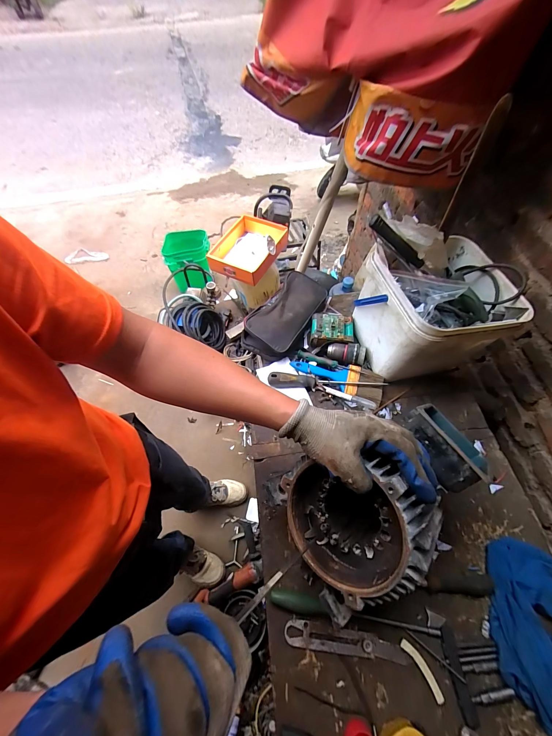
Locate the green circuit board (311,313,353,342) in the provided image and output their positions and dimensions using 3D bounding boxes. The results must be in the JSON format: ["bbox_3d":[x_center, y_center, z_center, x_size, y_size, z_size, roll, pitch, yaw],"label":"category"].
[{"bbox_3d":[0.124,-0.089,0.606,0.092,0.019,0.060,8,73,5],"label":"green circuit board"}]

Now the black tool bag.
[{"bbox_3d":[0.026,-0.124,0.636,0.119,0.063,0.227,33,66,17],"label":"black tool bag"}]

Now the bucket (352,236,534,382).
[{"bbox_3d":[0.281,-0.098,0.519,0.210,0.186,0.185,-12,61,-6],"label":"bucket"}]

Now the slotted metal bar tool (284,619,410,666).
[{"bbox_3d":[0.096,0.383,0.384,0.164,0.008,0.030,7,61,4],"label":"slotted metal bar tool"}]

